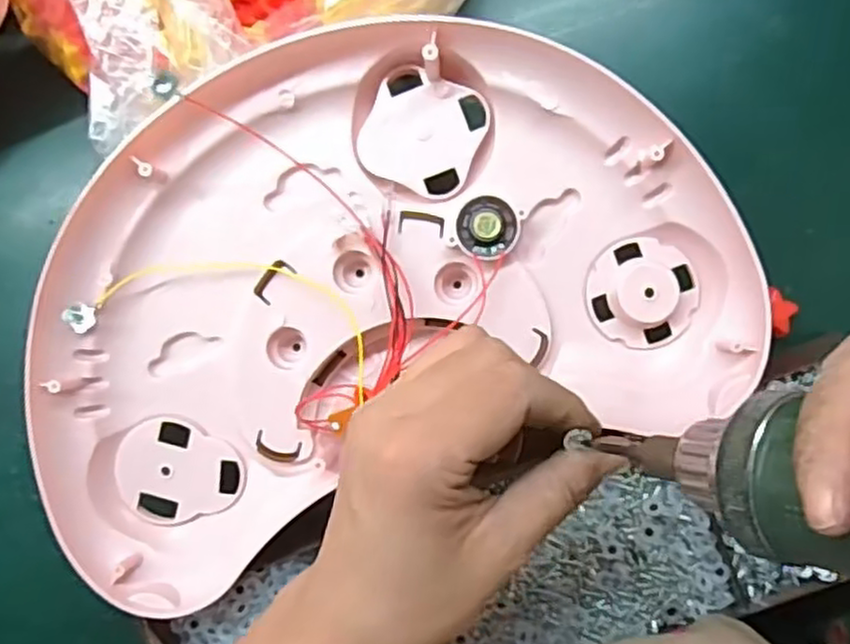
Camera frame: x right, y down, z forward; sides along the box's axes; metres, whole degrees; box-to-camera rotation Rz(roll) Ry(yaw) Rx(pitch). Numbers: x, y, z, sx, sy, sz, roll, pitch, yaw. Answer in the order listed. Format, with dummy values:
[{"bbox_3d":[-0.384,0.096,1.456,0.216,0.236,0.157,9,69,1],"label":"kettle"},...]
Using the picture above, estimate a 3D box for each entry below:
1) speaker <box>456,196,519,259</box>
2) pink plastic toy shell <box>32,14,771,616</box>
[{"bbox_3d":[0.029,-0.045,0.335,0.028,0.007,0.028,6,92,7],"label":"speaker"},{"bbox_3d":[-0.029,-0.018,0.358,0.330,0.071,0.223,-18,88,3],"label":"pink plastic toy shell"}]

